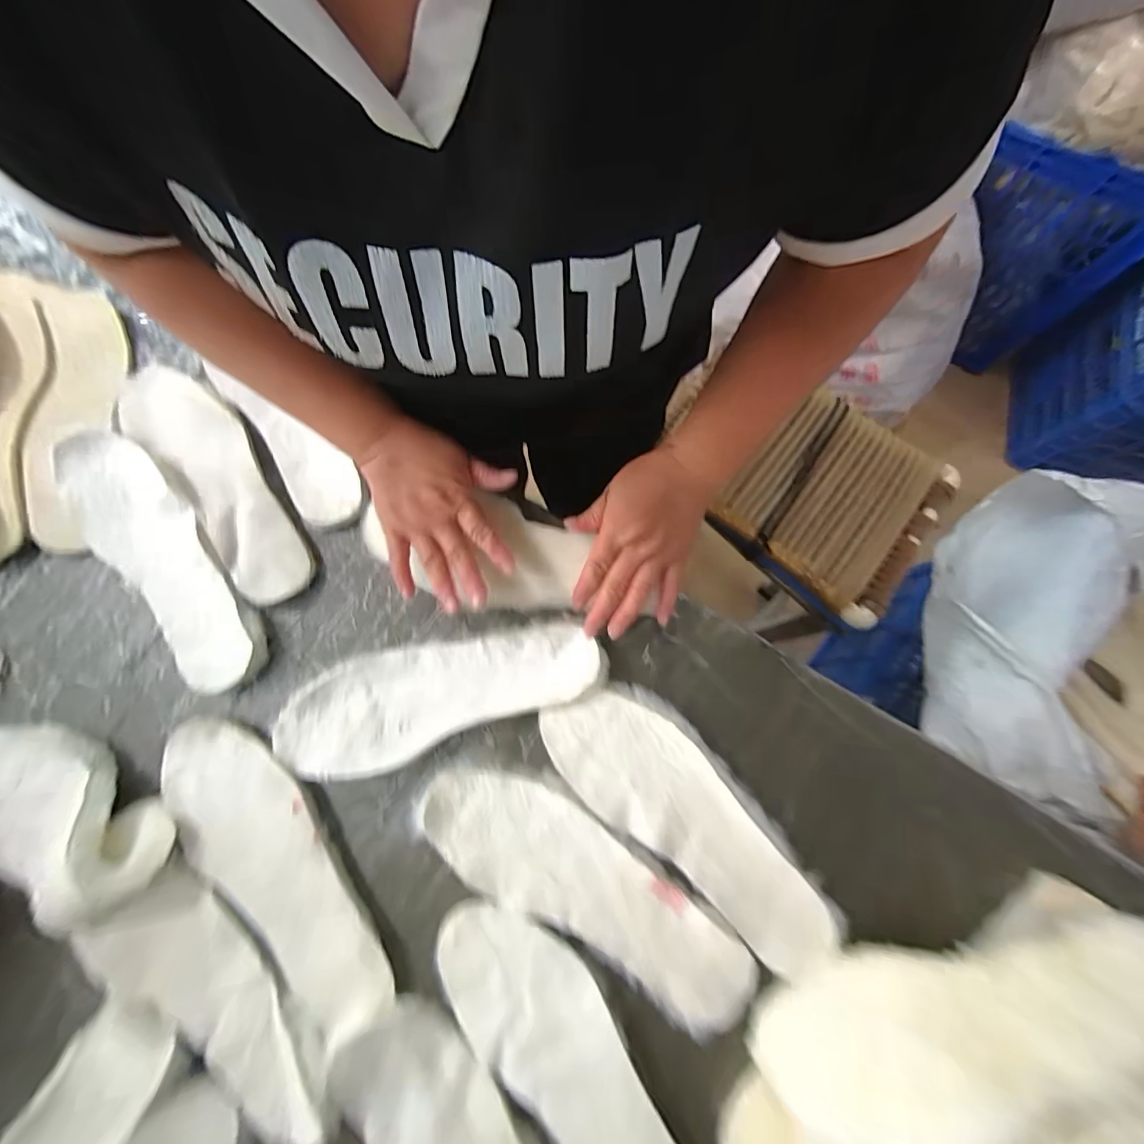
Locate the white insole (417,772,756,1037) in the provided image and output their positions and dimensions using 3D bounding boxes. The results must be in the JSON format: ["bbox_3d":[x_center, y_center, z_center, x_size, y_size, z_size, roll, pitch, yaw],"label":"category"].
[{"bbox_3d":[0.009,0.246,0.379,0.279,0.006,0.083,33,79,7],"label":"white insole"}]

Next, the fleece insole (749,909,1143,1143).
[{"bbox_3d":[0.249,0.288,0.303,0.263,0.100,0.034,-27,111,11],"label":"fleece insole"}]

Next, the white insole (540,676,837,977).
[{"bbox_3d":[0.095,0.192,0.388,0.262,0.010,0.094,43,80,9],"label":"white insole"}]

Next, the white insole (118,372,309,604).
[{"bbox_3d":[-0.341,-0.095,0.464,0.083,0.021,0.284,-39,80,-9],"label":"white insole"}]

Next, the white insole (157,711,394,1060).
[{"bbox_3d":[-0.239,0.231,0.382,0.089,0.011,0.269,-39,80,-9],"label":"white insole"}]

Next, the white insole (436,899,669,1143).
[{"bbox_3d":[0.003,0.360,0.348,0.089,0.010,0.267,-42,80,-9],"label":"white insole"}]

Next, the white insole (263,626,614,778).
[{"bbox_3d":[-0.114,0.101,0.411,0.274,0.025,0.089,-18,77,-4],"label":"white insole"}]

